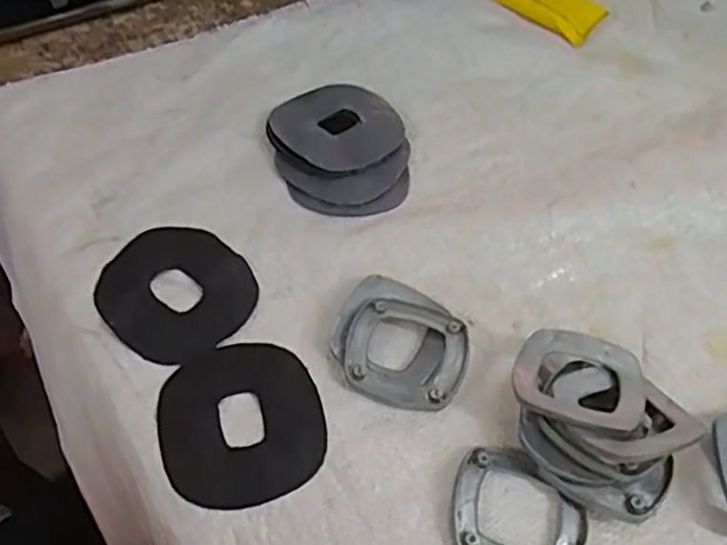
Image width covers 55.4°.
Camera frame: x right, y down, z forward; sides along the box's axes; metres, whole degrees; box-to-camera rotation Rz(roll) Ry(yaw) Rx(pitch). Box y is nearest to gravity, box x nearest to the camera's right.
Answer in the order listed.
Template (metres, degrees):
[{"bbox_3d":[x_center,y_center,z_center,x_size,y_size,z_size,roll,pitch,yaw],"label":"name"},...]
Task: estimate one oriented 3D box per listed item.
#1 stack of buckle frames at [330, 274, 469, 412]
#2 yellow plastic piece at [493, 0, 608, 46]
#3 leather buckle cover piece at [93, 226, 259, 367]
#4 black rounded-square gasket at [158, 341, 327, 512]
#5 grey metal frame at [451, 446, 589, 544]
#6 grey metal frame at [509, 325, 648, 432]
[{"bbox_3d":[0.020,0.035,0.364,0.069,0.011,0.067,18,55,8],"label":"stack of buckle frames"},{"bbox_3d":[0.140,-0.217,0.545,0.099,0.009,0.051,35,60,19],"label":"yellow plastic piece"},{"bbox_3d":[-0.101,0.010,0.376,0.081,0.004,0.075,40,61,21],"label":"leather buckle cover piece"},{"bbox_3d":[-0.059,0.072,0.336,0.076,0.005,0.080,-16,58,-15],"label":"black rounded-square gasket"},{"bbox_3d":[0.072,0.110,0.318,0.061,0.007,0.058,14,55,6],"label":"grey metal frame"},{"bbox_3d":[0.106,0.052,0.339,0.061,0.006,0.058,15,43,13],"label":"grey metal frame"}]

